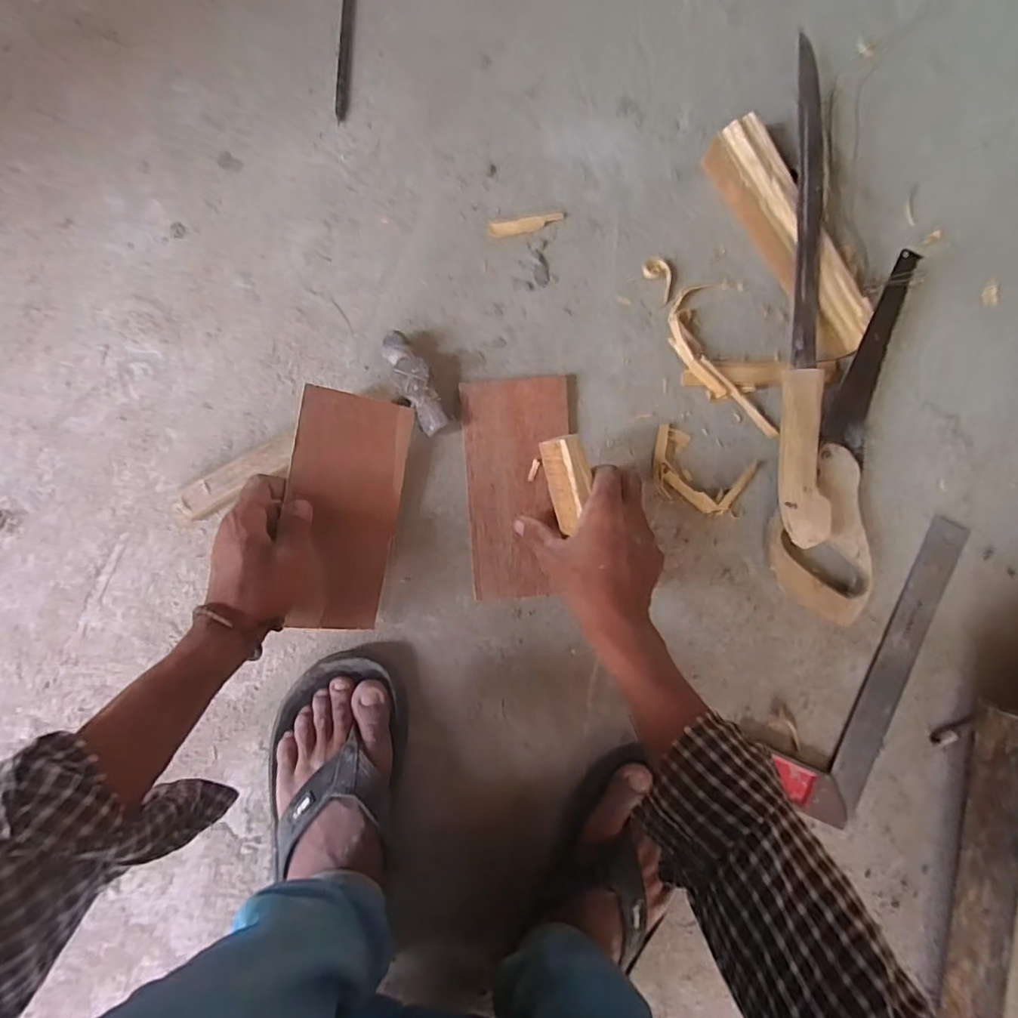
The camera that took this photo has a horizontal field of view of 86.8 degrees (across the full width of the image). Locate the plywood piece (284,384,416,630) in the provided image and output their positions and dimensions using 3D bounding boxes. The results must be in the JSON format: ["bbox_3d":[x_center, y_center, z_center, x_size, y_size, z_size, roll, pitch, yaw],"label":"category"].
[{"bbox_3d":[-0.138,0.004,0.453,0.092,0.011,0.197,8,92,-29],"label":"plywood piece"}]

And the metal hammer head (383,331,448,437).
[{"bbox_3d":[-0.083,-0.110,0.479,0.031,0.033,0.092,-26,89,-2],"label":"metal hammer head"}]

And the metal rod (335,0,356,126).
[{"bbox_3d":[-0.150,-0.424,0.493,0.012,0.004,0.137,4,88,-1],"label":"metal rod"}]

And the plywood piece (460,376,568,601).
[{"bbox_3d":[0.009,-0.019,0.491,0.093,0.014,0.196,-4,89,-2],"label":"plywood piece"}]

